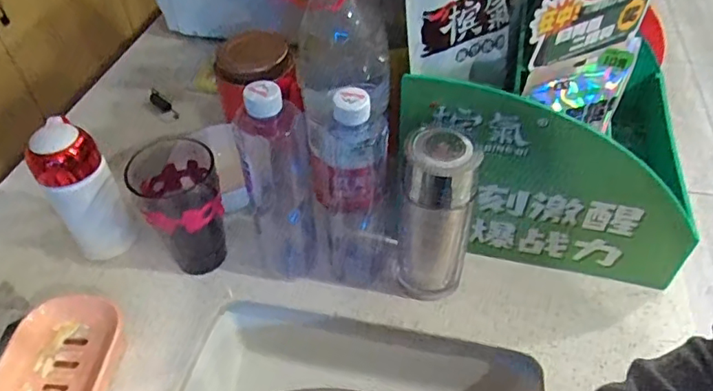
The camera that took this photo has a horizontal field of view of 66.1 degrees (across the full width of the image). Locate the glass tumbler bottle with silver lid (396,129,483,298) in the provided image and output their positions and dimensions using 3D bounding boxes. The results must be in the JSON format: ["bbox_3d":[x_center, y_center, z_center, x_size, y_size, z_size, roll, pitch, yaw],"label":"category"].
[{"bbox_3d":[0.076,0.024,0.540,0.069,0.189,0.067,8,47,8],"label":"glass tumbler bottle with silver lid"}]

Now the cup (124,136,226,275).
[{"bbox_3d":[-0.180,0.023,0.587,0.078,0.135,0.088,-12,47,-10],"label":"cup"}]

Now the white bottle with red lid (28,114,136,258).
[{"bbox_3d":[-0.287,0.002,0.583,0.066,0.162,0.063,-26,51,-22],"label":"white bottle with red lid"}]

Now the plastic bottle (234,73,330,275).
[{"bbox_3d":[-0.072,-0.009,0.544,0.069,0.230,0.074,-13,47,-11],"label":"plastic bottle"}]

